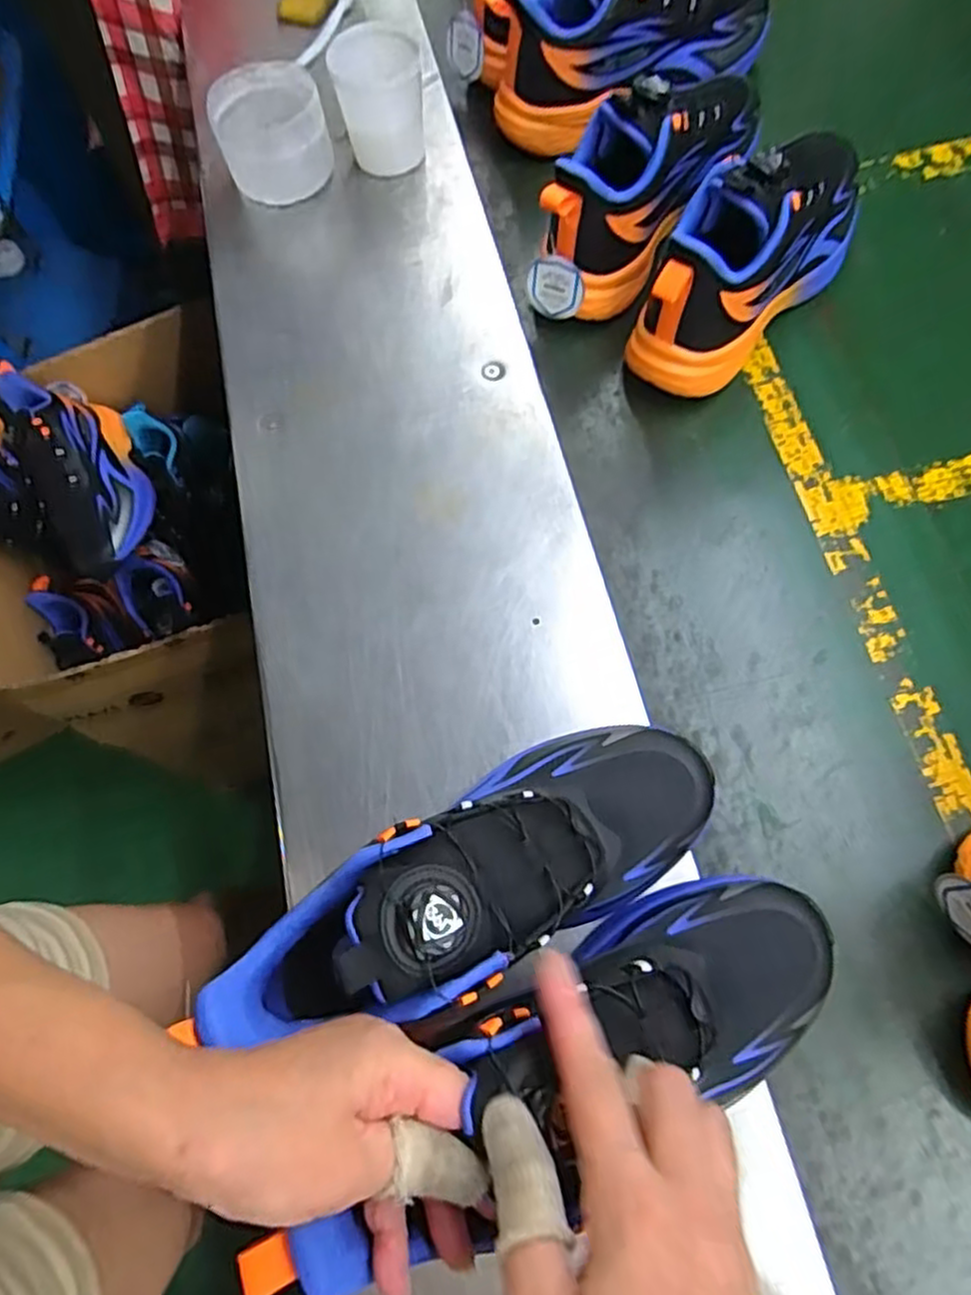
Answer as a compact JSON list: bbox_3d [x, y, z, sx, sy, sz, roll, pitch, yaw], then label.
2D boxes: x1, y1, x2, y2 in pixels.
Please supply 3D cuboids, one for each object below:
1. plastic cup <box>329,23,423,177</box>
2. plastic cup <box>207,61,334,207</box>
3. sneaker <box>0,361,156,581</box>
[{"bbox_3d":[-0.088,-0.464,0.597,0.072,0.084,0.074,-11,70,0],"label":"plastic cup"},{"bbox_3d":[-0.182,-0.437,0.602,0.090,0.071,0.089,-2,68,4],"label":"plastic cup"},{"bbox_3d":[-0.455,-0.201,0.770,0.119,0.081,0.275,-28,69,-7],"label":"sneaker"}]

